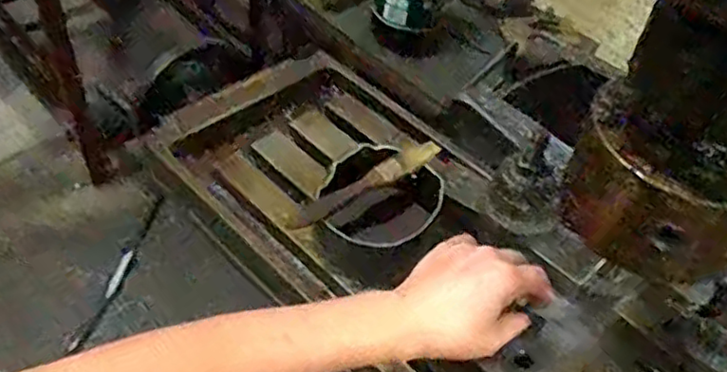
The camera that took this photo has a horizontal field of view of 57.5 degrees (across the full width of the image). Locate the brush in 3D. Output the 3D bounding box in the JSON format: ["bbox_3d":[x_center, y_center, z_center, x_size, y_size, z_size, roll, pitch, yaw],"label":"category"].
[{"bbox_3d":[0.002,-0.003,0.574,0.147,0.014,0.025,-29,56,-14],"label":"brush"}]

